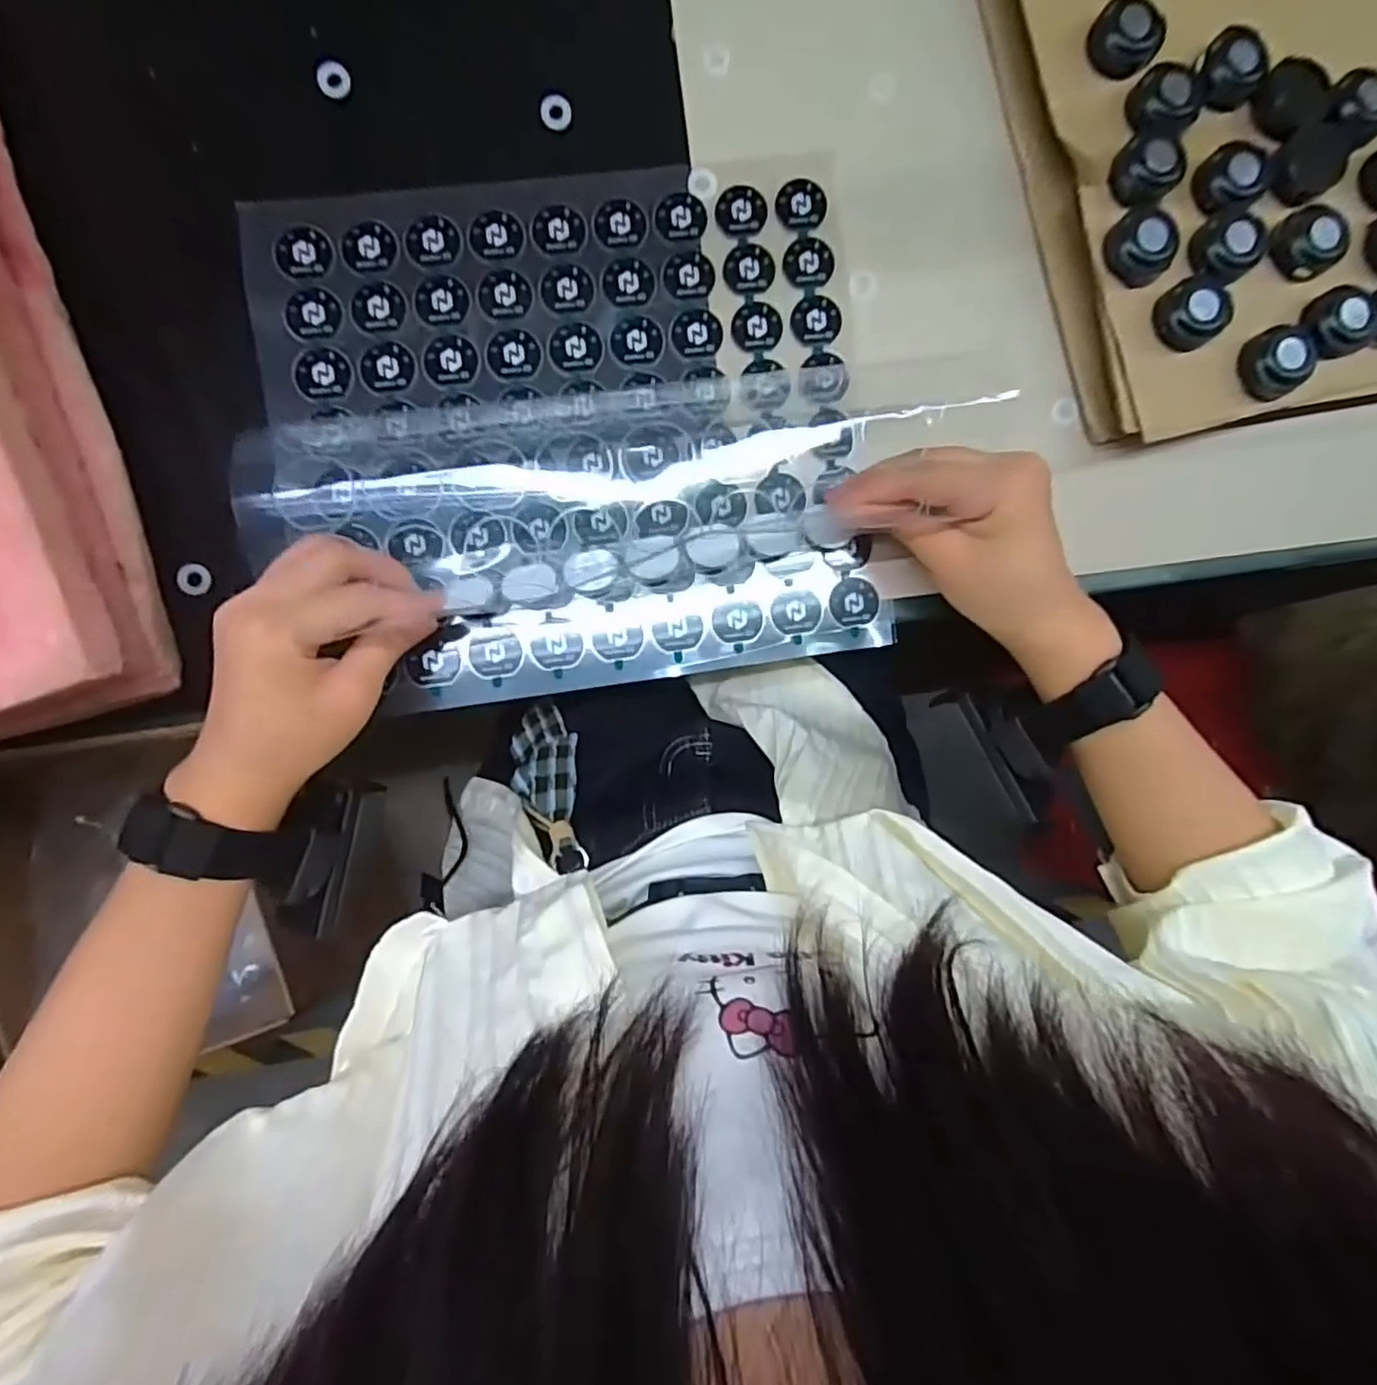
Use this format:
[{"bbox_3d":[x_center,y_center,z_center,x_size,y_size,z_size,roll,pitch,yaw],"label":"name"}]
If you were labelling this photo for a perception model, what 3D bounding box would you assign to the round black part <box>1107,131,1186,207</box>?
[{"bbox_3d":[0.207,-0.237,0.294,0.028,0.009,0.030,0,91,-6],"label":"round black part"}]

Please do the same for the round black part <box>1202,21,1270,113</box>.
[{"bbox_3d":[0.248,-0.285,0.296,0.026,0.013,0.027,0,91,-6],"label":"round black part"}]

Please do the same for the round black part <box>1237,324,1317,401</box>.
[{"bbox_3d":[0.272,-0.153,0.298,0.031,0.017,0.029,0,91,-6],"label":"round black part"}]

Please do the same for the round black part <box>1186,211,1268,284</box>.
[{"bbox_3d":[0.247,-0.207,0.296,0.028,0.011,0.030,0,91,-6],"label":"round black part"}]

